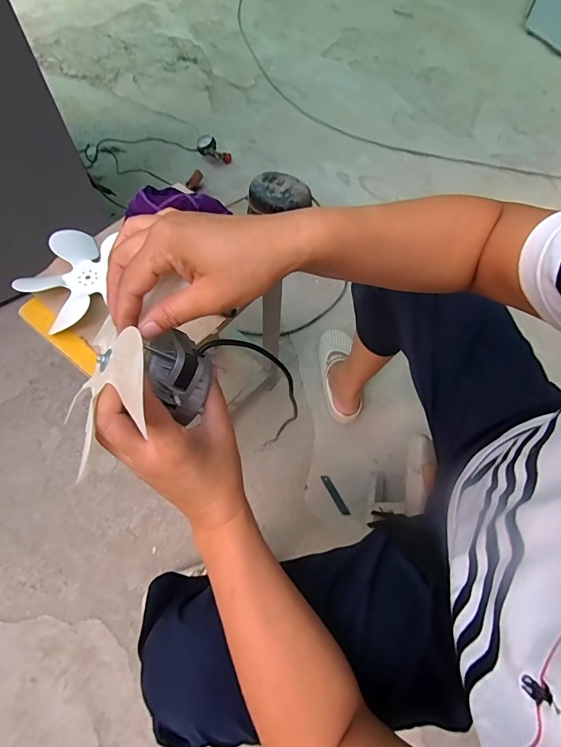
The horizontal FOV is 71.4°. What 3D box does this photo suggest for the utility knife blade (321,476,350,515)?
[{"bbox_3d":[0.123,0.273,0.876,0.018,0.004,0.097,-25,66,-14],"label":"utility knife blade"}]

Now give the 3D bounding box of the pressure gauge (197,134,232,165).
[{"bbox_3d":[-0.233,-0.786,1.365,0.131,0.055,0.047,26,65,-12],"label":"pressure gauge"}]

